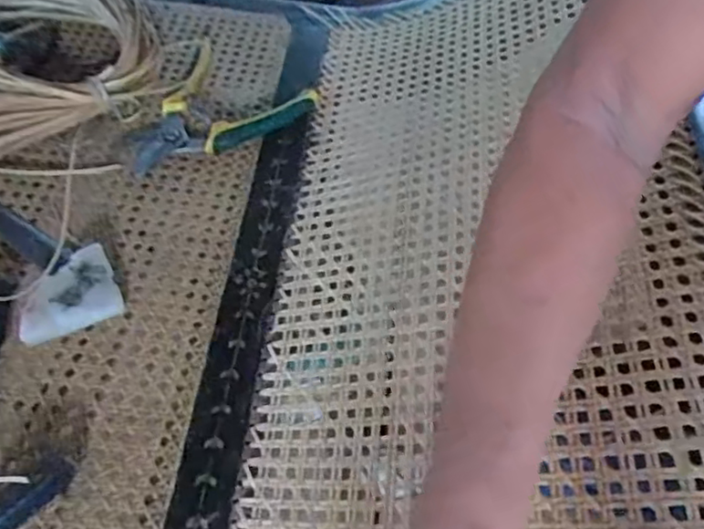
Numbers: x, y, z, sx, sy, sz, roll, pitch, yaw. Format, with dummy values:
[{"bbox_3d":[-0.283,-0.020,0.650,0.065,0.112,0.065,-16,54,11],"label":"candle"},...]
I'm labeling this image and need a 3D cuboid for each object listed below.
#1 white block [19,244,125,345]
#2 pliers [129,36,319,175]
[{"bbox_3d":[-0.210,0.024,0.466,0.070,0.025,0.052,-24,62,-19],"label":"white block"},{"bbox_3d":[-0.128,-0.137,0.585,0.140,0.018,0.163,26,59,13],"label":"pliers"}]

